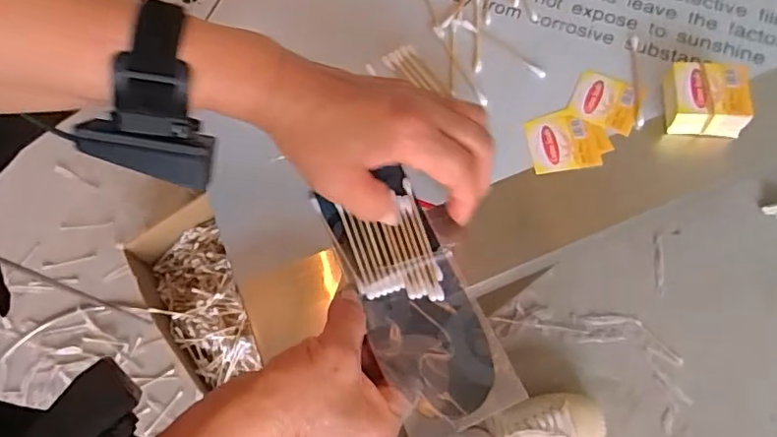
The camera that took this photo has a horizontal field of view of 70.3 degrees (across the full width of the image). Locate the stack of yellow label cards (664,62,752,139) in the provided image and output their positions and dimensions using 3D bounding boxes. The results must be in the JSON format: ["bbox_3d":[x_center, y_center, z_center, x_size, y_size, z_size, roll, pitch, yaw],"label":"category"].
[{"bbox_3d":[0.204,-0.077,0.358,0.047,0.028,0.042,4,68,4],"label":"stack of yellow label cards"}]

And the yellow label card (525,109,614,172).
[{"bbox_3d":[0.118,-0.052,0.364,0.052,0.004,0.042,-8,67,0],"label":"yellow label card"}]

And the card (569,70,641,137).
[{"bbox_3d":[0.147,-0.080,0.374,0.042,0.006,0.042,22,70,11],"label":"card"}]

